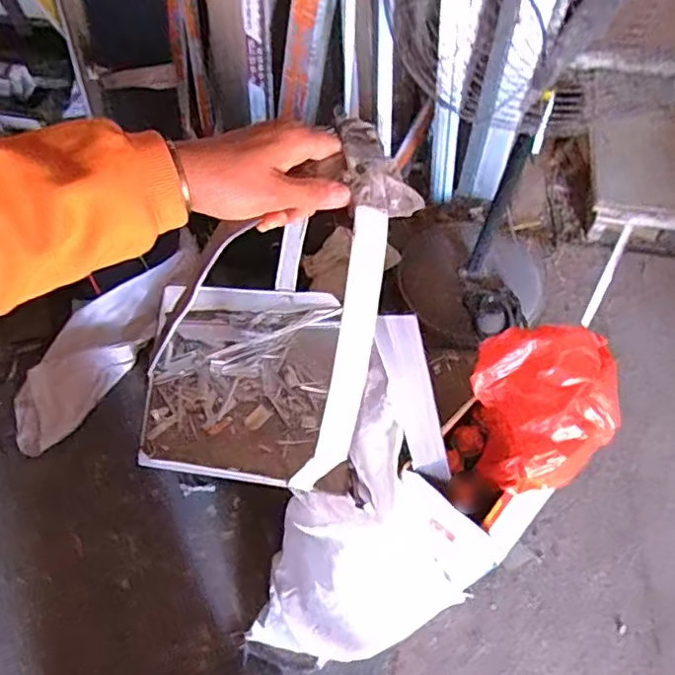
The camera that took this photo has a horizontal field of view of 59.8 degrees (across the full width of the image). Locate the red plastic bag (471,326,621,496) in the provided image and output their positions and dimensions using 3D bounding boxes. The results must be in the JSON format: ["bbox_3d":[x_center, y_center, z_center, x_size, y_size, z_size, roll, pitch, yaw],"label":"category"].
[{"bbox_3d":[0.371,0.120,1.030,0.245,0.153,0.258,-6,61,-4],"label":"red plastic bag"}]

